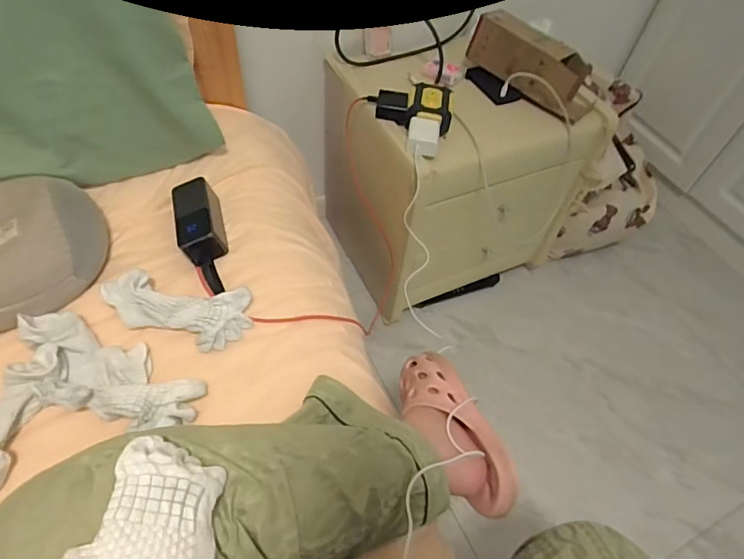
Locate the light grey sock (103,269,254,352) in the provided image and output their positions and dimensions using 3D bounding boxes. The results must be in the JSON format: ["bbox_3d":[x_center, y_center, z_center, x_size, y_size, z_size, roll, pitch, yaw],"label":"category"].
[{"bbox_3d":[-0.247,0.031,0.607,0.182,0.046,0.081,12,53,4],"label":"light grey sock"}]

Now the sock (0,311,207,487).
[{"bbox_3d":[-0.317,0.140,0.525,0.224,0.050,0.189,13,53,5],"label":"sock"}]

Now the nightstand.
[{"bbox_3d":[0.181,-0.248,1.098,0.492,0.444,0.365,-19,57,-18],"label":"nightstand"}]

